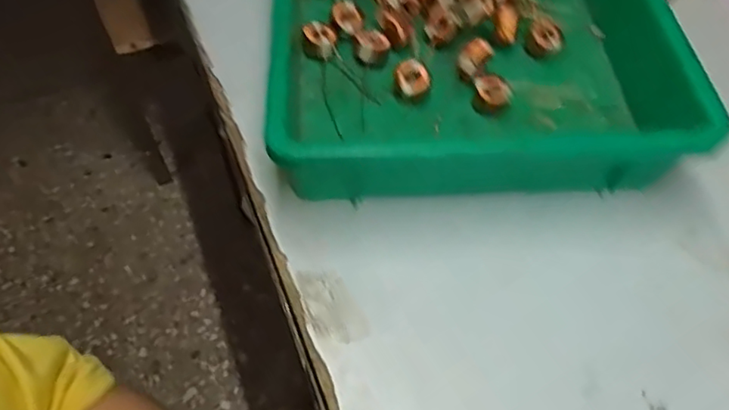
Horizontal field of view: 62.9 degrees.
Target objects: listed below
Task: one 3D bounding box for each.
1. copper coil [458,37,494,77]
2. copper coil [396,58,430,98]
[{"bbox_3d":[0.075,-0.100,0.402,0.016,0.012,0.031,32,62,20],"label":"copper coil"},{"bbox_3d":[0.032,-0.085,0.397,0.020,0.013,0.022,0,56,0],"label":"copper coil"}]

